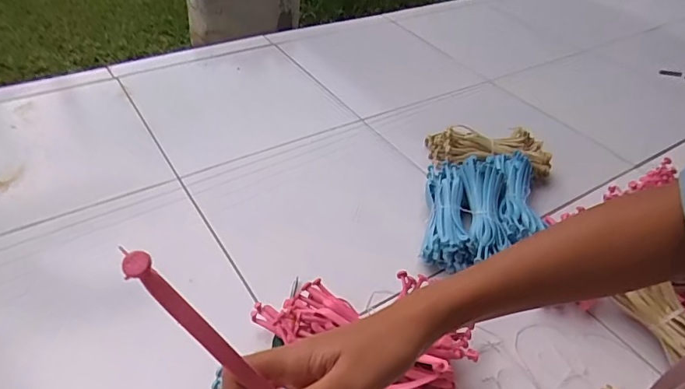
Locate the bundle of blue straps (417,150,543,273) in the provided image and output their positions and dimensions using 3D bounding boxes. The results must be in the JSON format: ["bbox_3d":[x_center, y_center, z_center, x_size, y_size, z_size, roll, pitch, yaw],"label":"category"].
[{"bbox_3d":[0.231,0.011,0.789,0.180,0.058,0.260,10,42,5],"label":"bundle of blue straps"}]

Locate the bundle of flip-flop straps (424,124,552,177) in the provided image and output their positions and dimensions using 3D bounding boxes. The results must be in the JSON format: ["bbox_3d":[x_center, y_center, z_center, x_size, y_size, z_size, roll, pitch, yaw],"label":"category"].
[{"bbox_3d":[0.279,-0.083,0.913,0.229,0.062,0.079,7,42,1],"label":"bundle of flip-flop straps"}]

